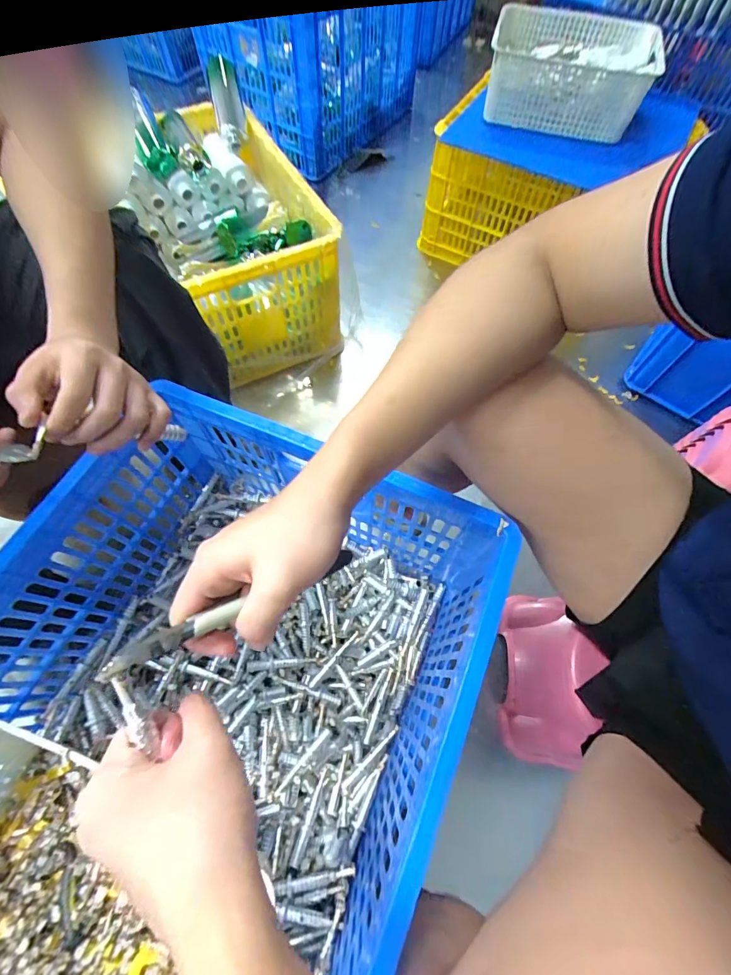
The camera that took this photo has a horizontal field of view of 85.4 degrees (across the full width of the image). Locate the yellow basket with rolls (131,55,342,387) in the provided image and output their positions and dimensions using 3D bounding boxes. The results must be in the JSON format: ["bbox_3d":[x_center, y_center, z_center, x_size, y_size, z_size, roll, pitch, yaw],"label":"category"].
[{"bbox_3d":[-0.302,-0.544,0.910,0.312,0.312,0.517,-28,69,-13],"label":"yellow basket with rolls"}]

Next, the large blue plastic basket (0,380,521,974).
[{"bbox_3d":[-0.180,0.287,0.463,0.461,0.332,0.651,22,67,9],"label":"large blue plastic basket"}]

